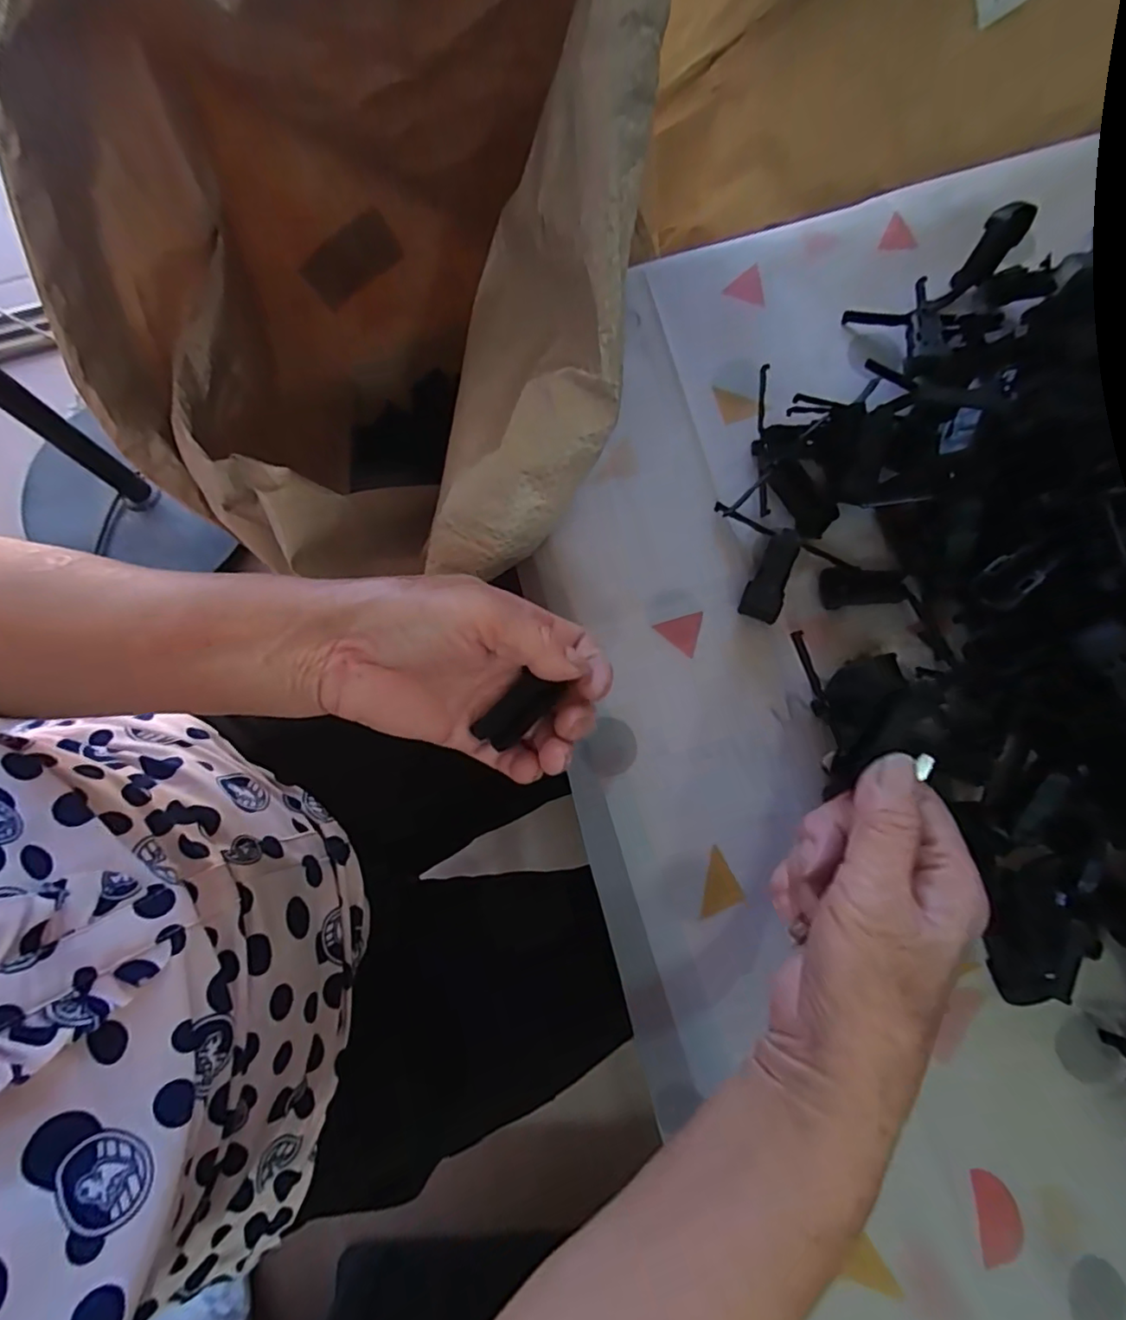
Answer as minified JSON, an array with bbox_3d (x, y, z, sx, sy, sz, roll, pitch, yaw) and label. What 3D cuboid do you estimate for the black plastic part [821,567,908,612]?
[{"bbox_3d":[0.165,-0.040,0.318,0.044,0.015,0.020,-4,80,-1],"label":"black plastic part"}]

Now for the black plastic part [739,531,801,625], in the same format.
[{"bbox_3d":[0.113,-0.044,0.313,0.020,0.018,0.048,24,81,4],"label":"black plastic part"}]

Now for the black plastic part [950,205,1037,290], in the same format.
[{"bbox_3d":[0.244,-0.236,0.329,0.021,0.040,0.018,-41,83,-7],"label":"black plastic part"}]

